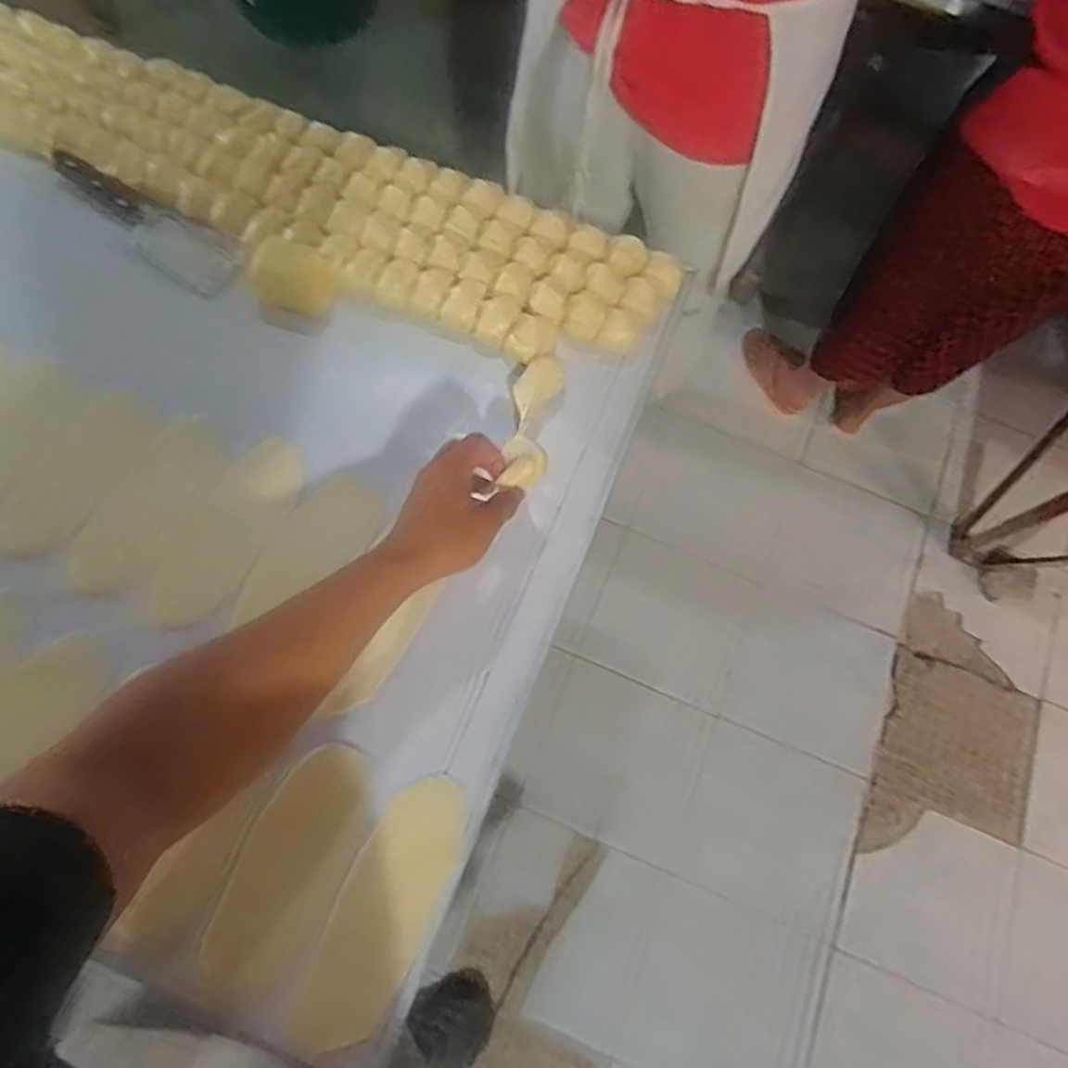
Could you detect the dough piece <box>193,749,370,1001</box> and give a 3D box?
[{"bbox_3d":[-0.186,0.253,0.546,0.071,0.009,0.183,25,72,4],"label":"dough piece"}]

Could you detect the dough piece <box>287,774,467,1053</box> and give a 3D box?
[{"bbox_3d":[-0.112,0.282,0.543,0.070,0.014,0.193,27,72,5],"label":"dough piece"}]

